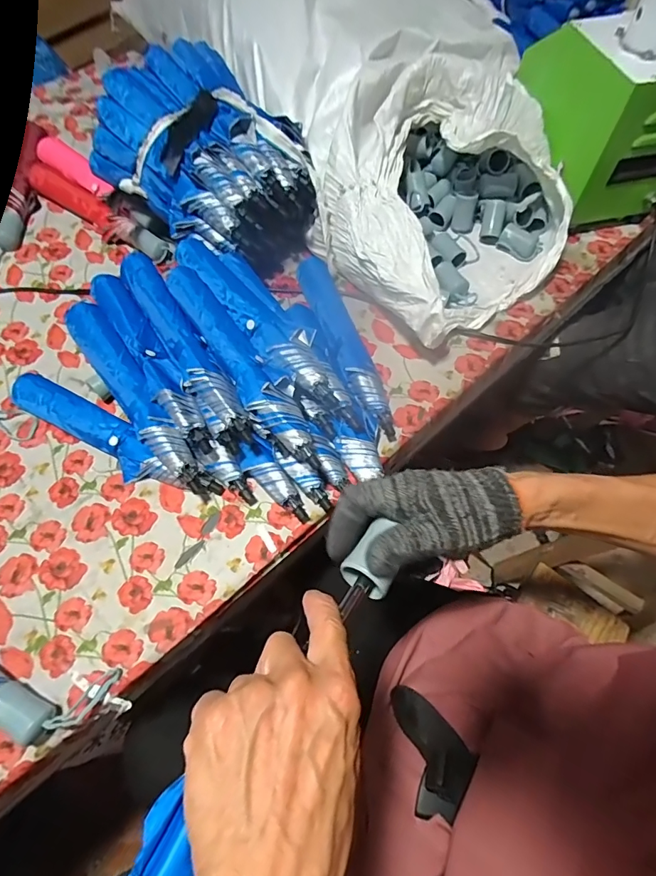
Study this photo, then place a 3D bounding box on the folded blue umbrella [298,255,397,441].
[{"bbox_3d":[0.019,-0.150,0.658,0.054,0.044,0.345,-15,64,-5],"label":"folded blue umbrella"}]

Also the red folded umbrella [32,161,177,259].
[{"bbox_3d":[-0.426,-0.418,0.806,0.362,0.041,0.059,33,70,17],"label":"red folded umbrella"}]

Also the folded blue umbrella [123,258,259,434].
[{"bbox_3d":[-0.194,-0.127,0.576,0.052,0.044,0.312,-30,67,-14],"label":"folded blue umbrella"}]

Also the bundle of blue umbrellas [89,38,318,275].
[{"bbox_3d":[-0.187,-0.454,0.706,0.340,0.146,0.263,36,68,17],"label":"bundle of blue umbrellas"}]

